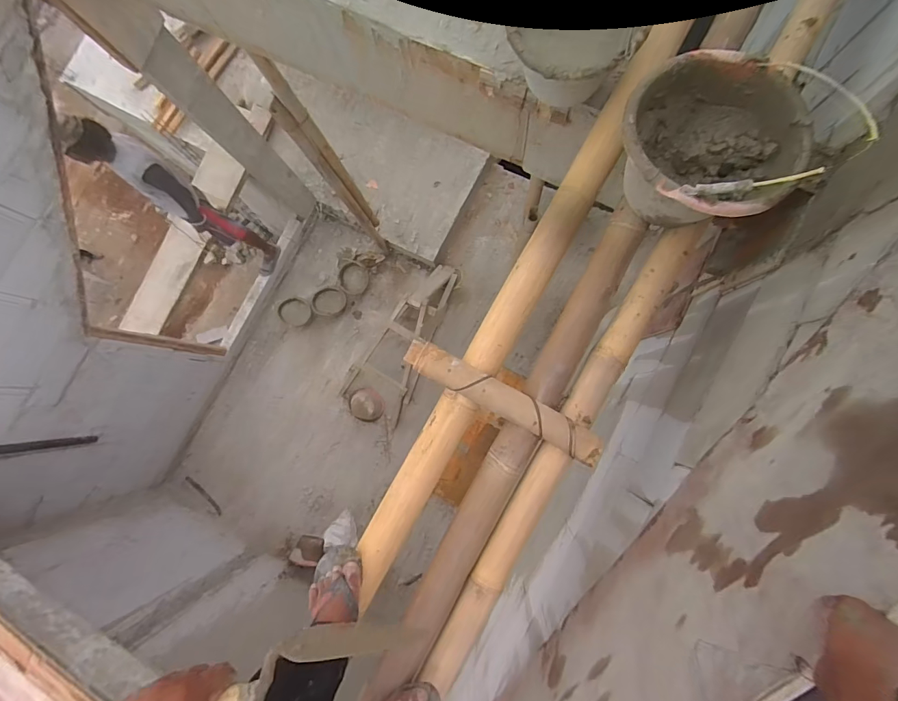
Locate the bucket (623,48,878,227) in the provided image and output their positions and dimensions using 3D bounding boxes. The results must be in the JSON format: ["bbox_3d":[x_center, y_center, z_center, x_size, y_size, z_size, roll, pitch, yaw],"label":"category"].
[{"bbox_3d":[0.460,-0.352,0.761,0.253,0.188,0.263,-1,84,6],"label":"bucket"}]

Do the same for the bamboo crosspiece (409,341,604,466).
[{"bbox_3d":[0.108,0.100,0.871,0.427,0.040,0.064,29,88,8],"label":"bamboo crosspiece"}]

